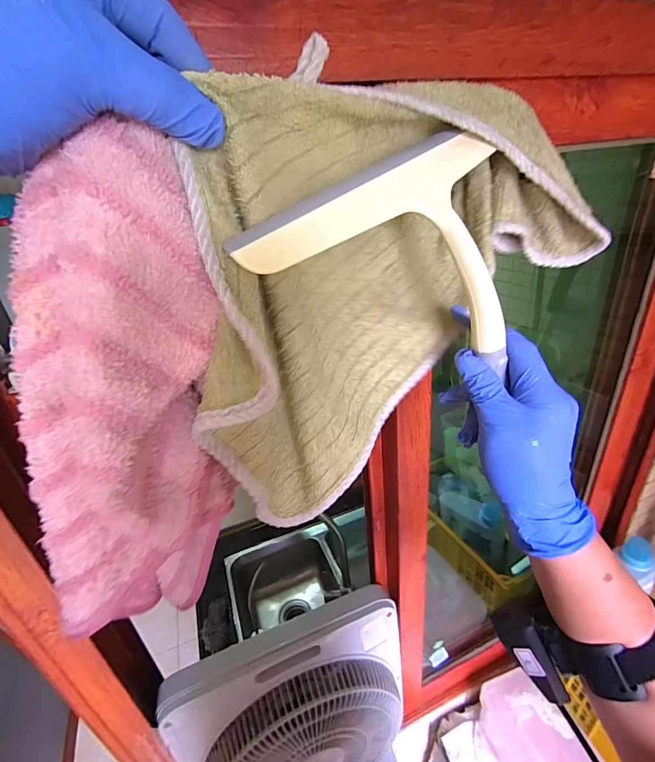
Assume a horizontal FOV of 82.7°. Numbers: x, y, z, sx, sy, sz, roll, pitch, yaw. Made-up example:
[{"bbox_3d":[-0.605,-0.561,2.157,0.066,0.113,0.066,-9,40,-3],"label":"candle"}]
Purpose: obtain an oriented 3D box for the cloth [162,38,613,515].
[{"bbox_3d":[0.057,-0.058,0.244,0.295,0.223,0.068,-22,31,-28],"label":"cloth"}]

